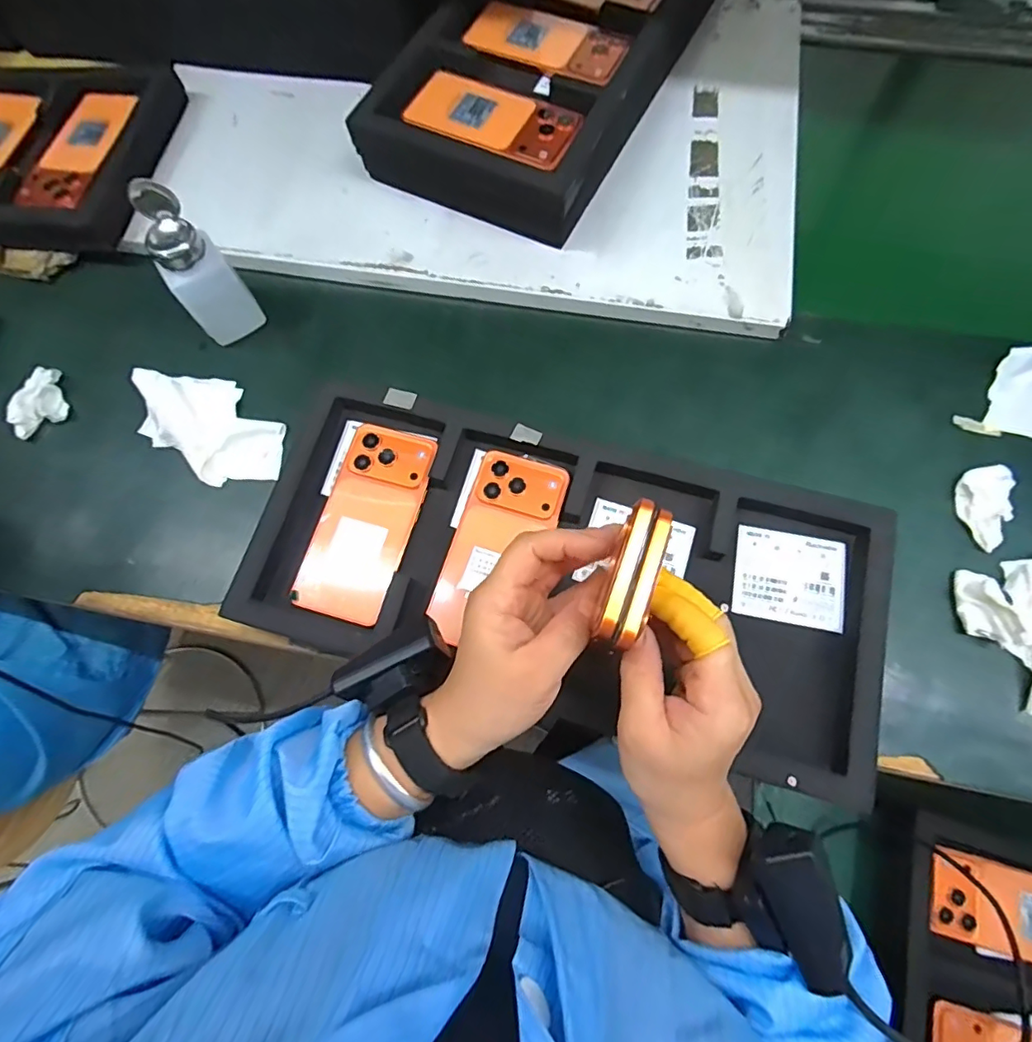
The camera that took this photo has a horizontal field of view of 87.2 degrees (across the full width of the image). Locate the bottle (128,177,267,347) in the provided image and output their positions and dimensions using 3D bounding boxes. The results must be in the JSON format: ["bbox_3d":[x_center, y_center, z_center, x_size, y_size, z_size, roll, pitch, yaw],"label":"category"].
[{"bbox_3d":[-0.280,-0.218,0.467,0.053,0.115,0.058,-40,75,-11],"label":"bottle"}]

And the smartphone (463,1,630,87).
[{"bbox_3d":[0.032,-0.479,0.540,0.158,0.010,0.086,23,74,9],"label":"smartphone"}]

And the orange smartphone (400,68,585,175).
[{"bbox_3d":[-0.021,-0.375,0.508,0.160,0.009,0.077,25,74,10],"label":"orange smartphone"}]

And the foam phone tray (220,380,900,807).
[{"bbox_3d":[0.036,0.036,0.427,0.476,0.027,0.216,13,74,6],"label":"foam phone tray"}]

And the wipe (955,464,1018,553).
[{"bbox_3d":[0.387,-0.016,0.448,0.042,0.008,0.074,24,74,9],"label":"wipe"}]

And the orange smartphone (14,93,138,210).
[{"bbox_3d":[-0.445,-0.374,0.551,0.083,0.011,0.140,12,76,10],"label":"orange smartphone"}]

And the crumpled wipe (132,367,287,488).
[{"bbox_3d":[-0.283,-0.089,0.495,0.161,0.021,0.081,32,75,12],"label":"crumpled wipe"}]

